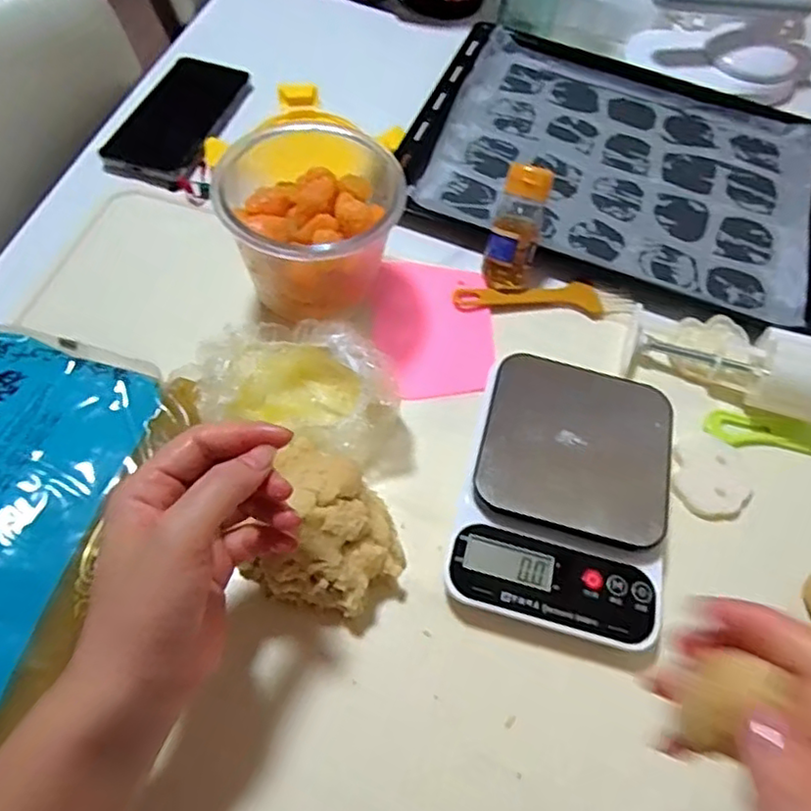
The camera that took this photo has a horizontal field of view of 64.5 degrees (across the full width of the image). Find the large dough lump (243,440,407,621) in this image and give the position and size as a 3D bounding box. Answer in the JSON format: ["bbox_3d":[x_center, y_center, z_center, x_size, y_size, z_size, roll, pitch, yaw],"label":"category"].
[{"bbox_3d":[-0.043,0.071,0.385,0.087,0.059,0.095,19,61,7],"label":"large dough lump"}]

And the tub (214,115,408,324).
[{"bbox_3d":[-0.064,-0.125,0.467,0.118,0.109,0.120,2,60,-3],"label":"tub"}]

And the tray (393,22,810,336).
[{"bbox_3d":[0.217,-0.237,0.617,0.397,0.023,0.302,21,61,8],"label":"tray"}]

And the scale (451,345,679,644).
[{"bbox_3d":[0.105,0.055,0.423,0.128,0.036,0.179,15,60,5],"label":"scale"}]

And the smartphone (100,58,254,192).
[{"bbox_3d":[-0.209,-0.271,0.600,0.082,0.015,0.170,17,60,6],"label":"smartphone"}]

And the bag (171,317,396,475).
[{"bbox_3d":[-0.073,-0.013,0.432,0.140,0.062,0.091,15,60,5],"label":"bag"}]

